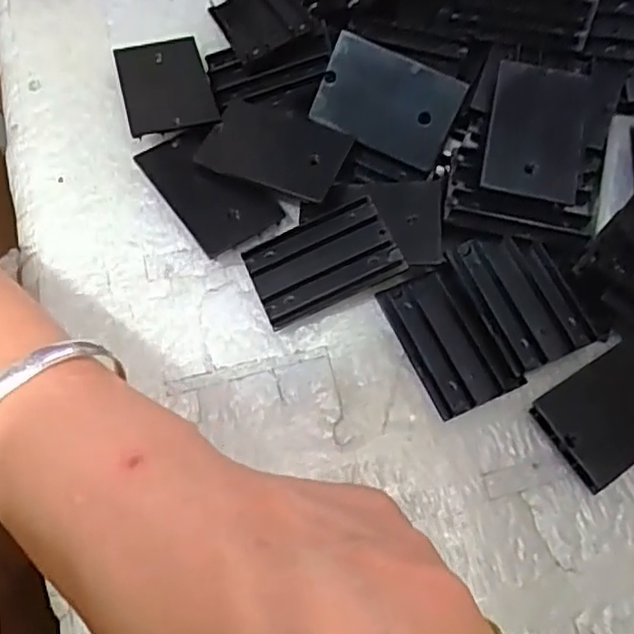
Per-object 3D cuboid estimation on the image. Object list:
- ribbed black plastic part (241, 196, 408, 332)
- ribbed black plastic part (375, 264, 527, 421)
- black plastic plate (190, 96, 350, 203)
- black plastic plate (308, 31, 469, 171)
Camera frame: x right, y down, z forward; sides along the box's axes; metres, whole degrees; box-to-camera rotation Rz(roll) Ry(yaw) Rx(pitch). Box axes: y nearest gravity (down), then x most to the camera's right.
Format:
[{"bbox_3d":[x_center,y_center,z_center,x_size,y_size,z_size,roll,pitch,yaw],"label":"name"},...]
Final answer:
[{"bbox_3d":[0.002,-0.021,0.251,0.054,0.006,0.033,-25,76,1],"label":"ribbed black plastic part"},{"bbox_3d":[0.049,0.008,0.248,0.032,0.006,0.053,-23,70,-13],"label":"ribbed black plastic part"},{"bbox_3d":[-0.017,-0.068,0.268,0.056,0.006,0.035,20,73,11],"label":"black plastic plate"},{"bbox_3d":[0.027,-0.085,0.264,0.054,0.008,0.036,26,104,7],"label":"black plastic plate"}]

